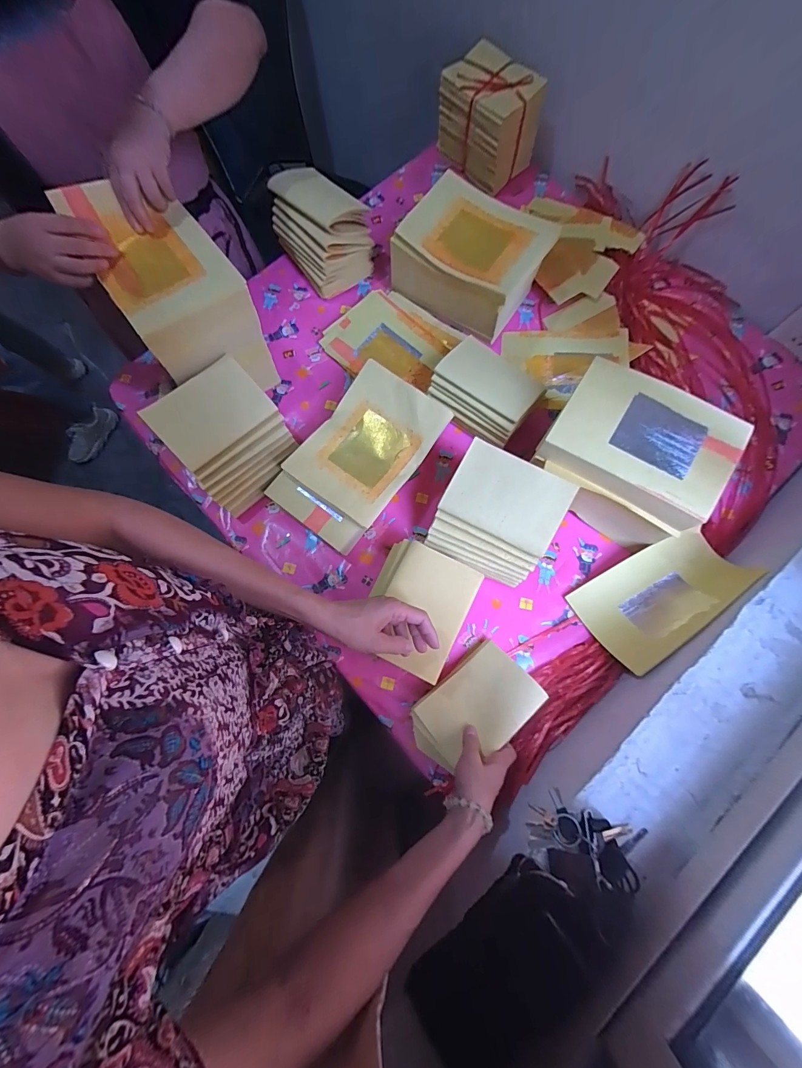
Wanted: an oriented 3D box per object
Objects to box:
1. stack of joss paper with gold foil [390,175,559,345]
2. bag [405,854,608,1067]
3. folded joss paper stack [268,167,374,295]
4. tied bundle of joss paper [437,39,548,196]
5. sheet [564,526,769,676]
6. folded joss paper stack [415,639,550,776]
[{"bbox_3d":[0.121,-0.485,0.691,0.236,0.138,0.163,32,77,11],"label":"stack of joss paper with gold foil"},{"bbox_3d":[0.107,0.448,0.391,0.196,0.040,0.107,-42,76,-10],"label":"bag"},{"bbox_3d":[-0.147,-0.575,0.731,0.132,0.127,0.169,-39,76,-9],"label":"folded joss paper stack"},{"bbox_3d":[0.163,-0.803,0.750,0.174,0.148,0.111,38,78,12],"label":"tied bundle of joss paper"},{"bbox_3d":[0.392,0.089,0.583,0.224,0.056,0.148,-34,54,1],"label":"sheet"},{"bbox_3d":[0.109,0.256,0.560,0.175,0.043,0.117,-38,56,-17],"label":"folded joss paper stack"}]

